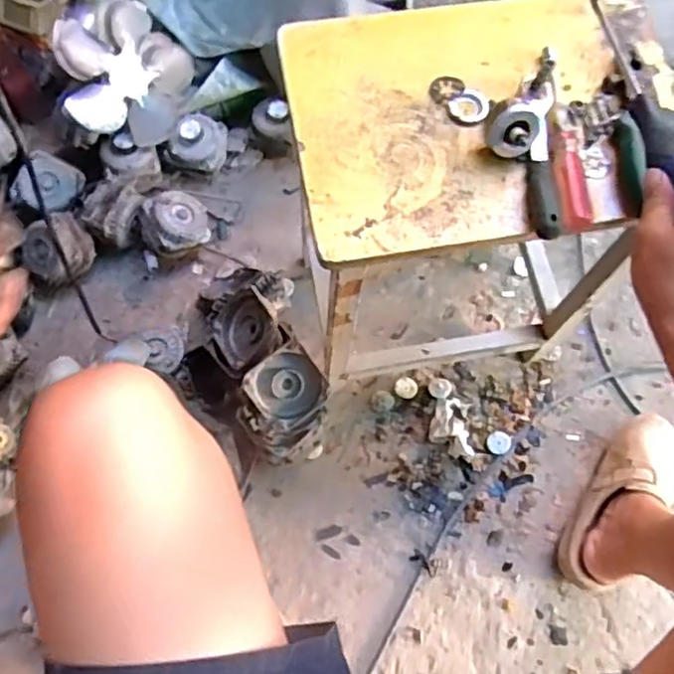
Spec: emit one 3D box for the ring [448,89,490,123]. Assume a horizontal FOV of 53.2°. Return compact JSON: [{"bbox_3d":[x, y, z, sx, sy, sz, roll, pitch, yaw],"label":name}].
[{"bbox_3d":[0.112,-0.195,0.568,0.032,0.005,0.035,-1,67,2],"label":"ring"}]

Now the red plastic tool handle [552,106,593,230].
[{"bbox_3d":[0.187,-0.136,0.535,0.026,0.019,0.114,2,67,4],"label":"red plastic tool handle"}]

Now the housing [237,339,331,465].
[{"bbox_3d":[-0.063,0.076,0.817,0.116,0.078,0.120,-39,105,3],"label":"housing"}]

